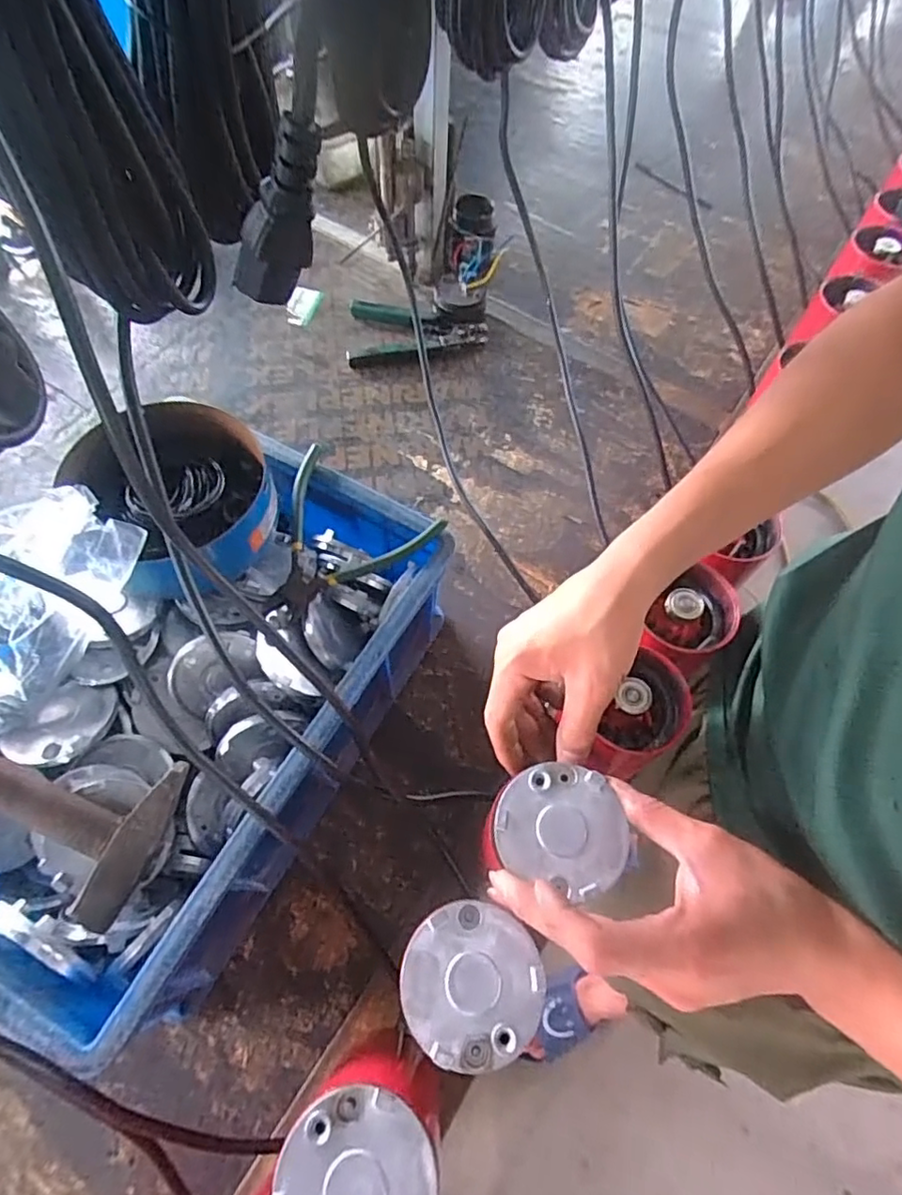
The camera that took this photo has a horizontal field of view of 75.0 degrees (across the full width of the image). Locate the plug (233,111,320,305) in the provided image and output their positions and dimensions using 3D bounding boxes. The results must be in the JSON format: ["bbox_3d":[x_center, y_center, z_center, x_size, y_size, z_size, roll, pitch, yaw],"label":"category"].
[{"bbox_3d":[-0.062,-0.141,0.217,0.023,0.064,0.014,-5,60,-35],"label":"plug"}]

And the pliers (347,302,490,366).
[{"bbox_3d":[-0.049,-0.361,0.782,0.181,0.020,0.103,-11,64,-8],"label":"pliers"}]

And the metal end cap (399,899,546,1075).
[{"bbox_3d":[0.011,0.205,0.312,0.073,0.007,0.072,1,63,-2],"label":"metal end cap"}]

